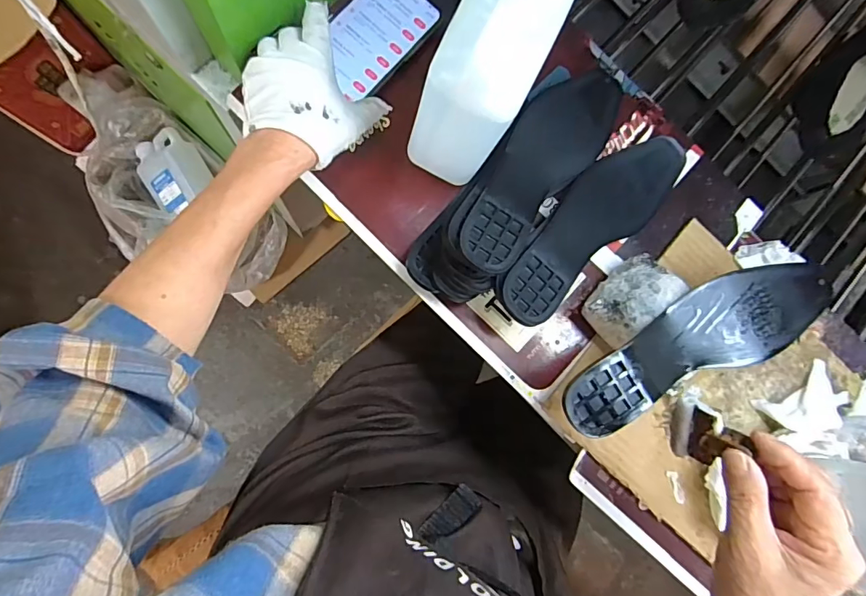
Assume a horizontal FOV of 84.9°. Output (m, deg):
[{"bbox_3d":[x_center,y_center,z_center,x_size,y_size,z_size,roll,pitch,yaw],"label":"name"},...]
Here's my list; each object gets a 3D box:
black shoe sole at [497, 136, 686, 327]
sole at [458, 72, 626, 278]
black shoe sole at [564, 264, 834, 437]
[{"bbox_3d":[0.155,-0.074,0.455,0.262,0.025,0.077,-42,92,-22],"label":"black shoe sole"},{"bbox_3d":[0.101,-0.126,0.443,0.079,0.026,0.256,39,68,-3],"label":"sole"},{"bbox_3d":[0.227,0.035,0.404,0.261,0.014,0.077,-20,88,-9],"label":"black shoe sole"}]

